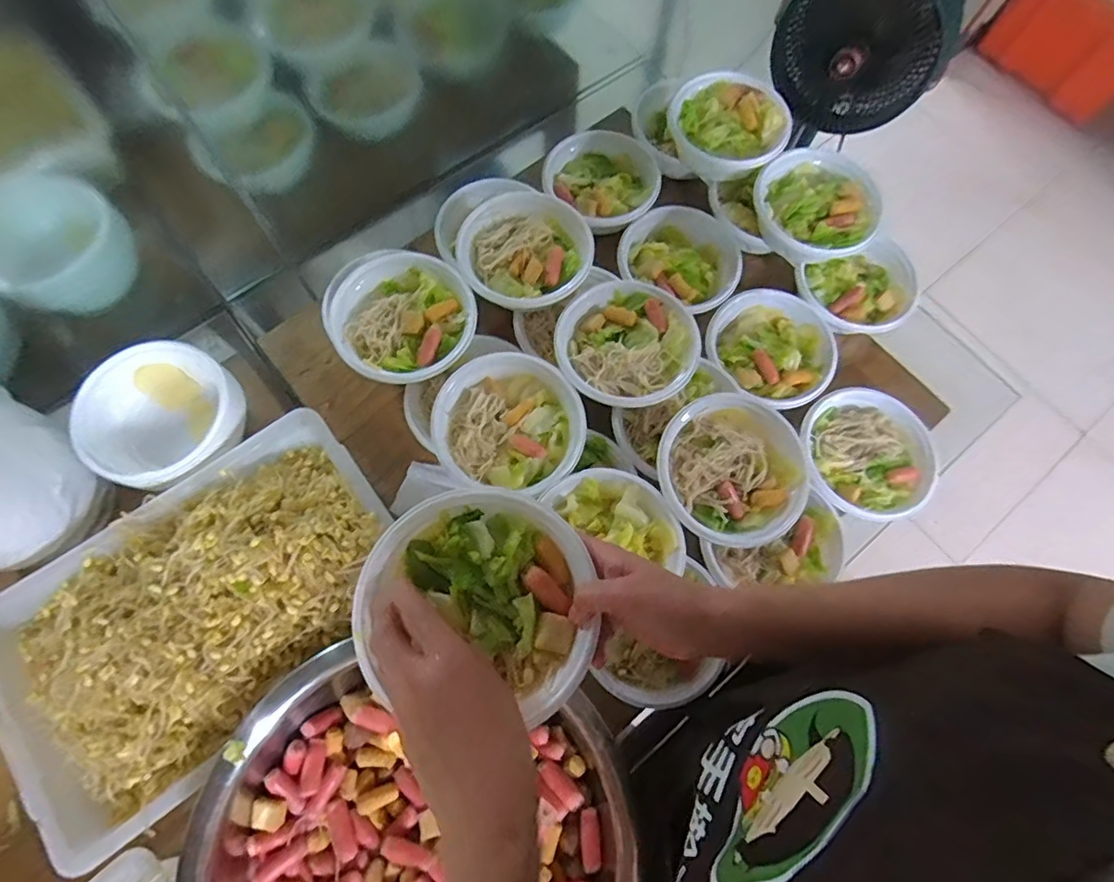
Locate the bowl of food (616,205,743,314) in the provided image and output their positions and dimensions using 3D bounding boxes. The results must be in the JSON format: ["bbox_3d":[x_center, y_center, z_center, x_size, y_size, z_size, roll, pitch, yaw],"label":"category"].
[{"bbox_3d":[0.166,-0.242,0.735,0.156,0.063,0.134,31,74,7],"label":"bowl of food"}]

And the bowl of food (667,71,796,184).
[{"bbox_3d":[0.236,-0.433,0.749,0.158,0.070,0.142,30,98,9],"label":"bowl of food"}]

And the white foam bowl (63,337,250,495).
[{"bbox_3d":[-0.446,-0.021,0.627,0.150,0.094,0.155,1,73,-2],"label":"white foam bowl"}]

